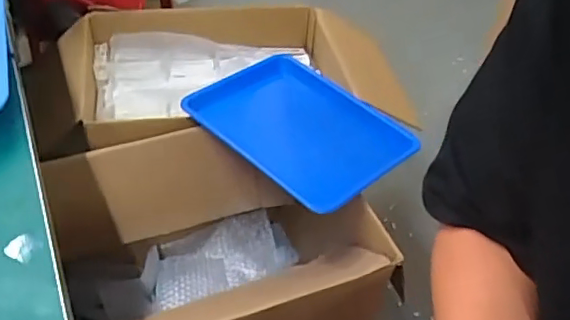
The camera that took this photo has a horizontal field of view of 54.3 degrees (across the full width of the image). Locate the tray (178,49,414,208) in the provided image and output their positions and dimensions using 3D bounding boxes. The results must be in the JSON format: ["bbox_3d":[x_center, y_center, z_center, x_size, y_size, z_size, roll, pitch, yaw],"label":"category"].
[{"bbox_3d":[0.034,-0.065,0.925,0.324,0.030,0.258,36,51,28],"label":"tray"}]

